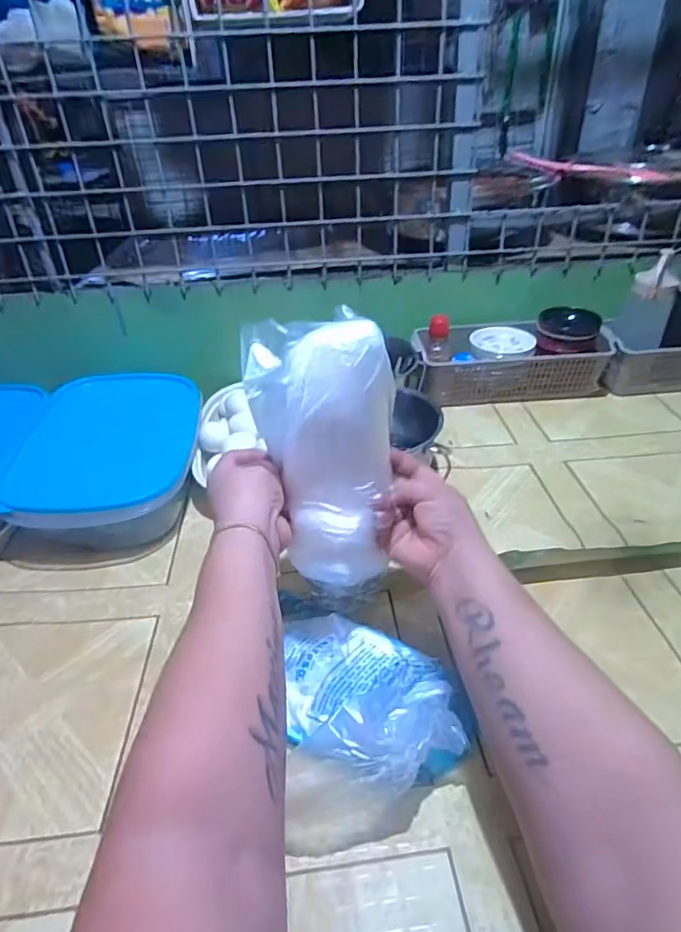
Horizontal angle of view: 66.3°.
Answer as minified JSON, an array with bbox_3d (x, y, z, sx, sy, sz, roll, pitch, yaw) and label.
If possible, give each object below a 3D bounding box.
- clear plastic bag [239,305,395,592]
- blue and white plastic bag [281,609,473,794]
[{"bbox_3d":[-0.010,-0.002,0.475,0.131,0.257,0.060,-2,20,17],"label":"clear plastic bag"},{"bbox_3d":[0.024,0.182,0.451,0.133,0.083,0.185,-7,34,-6],"label":"blue and white plastic bag"}]

